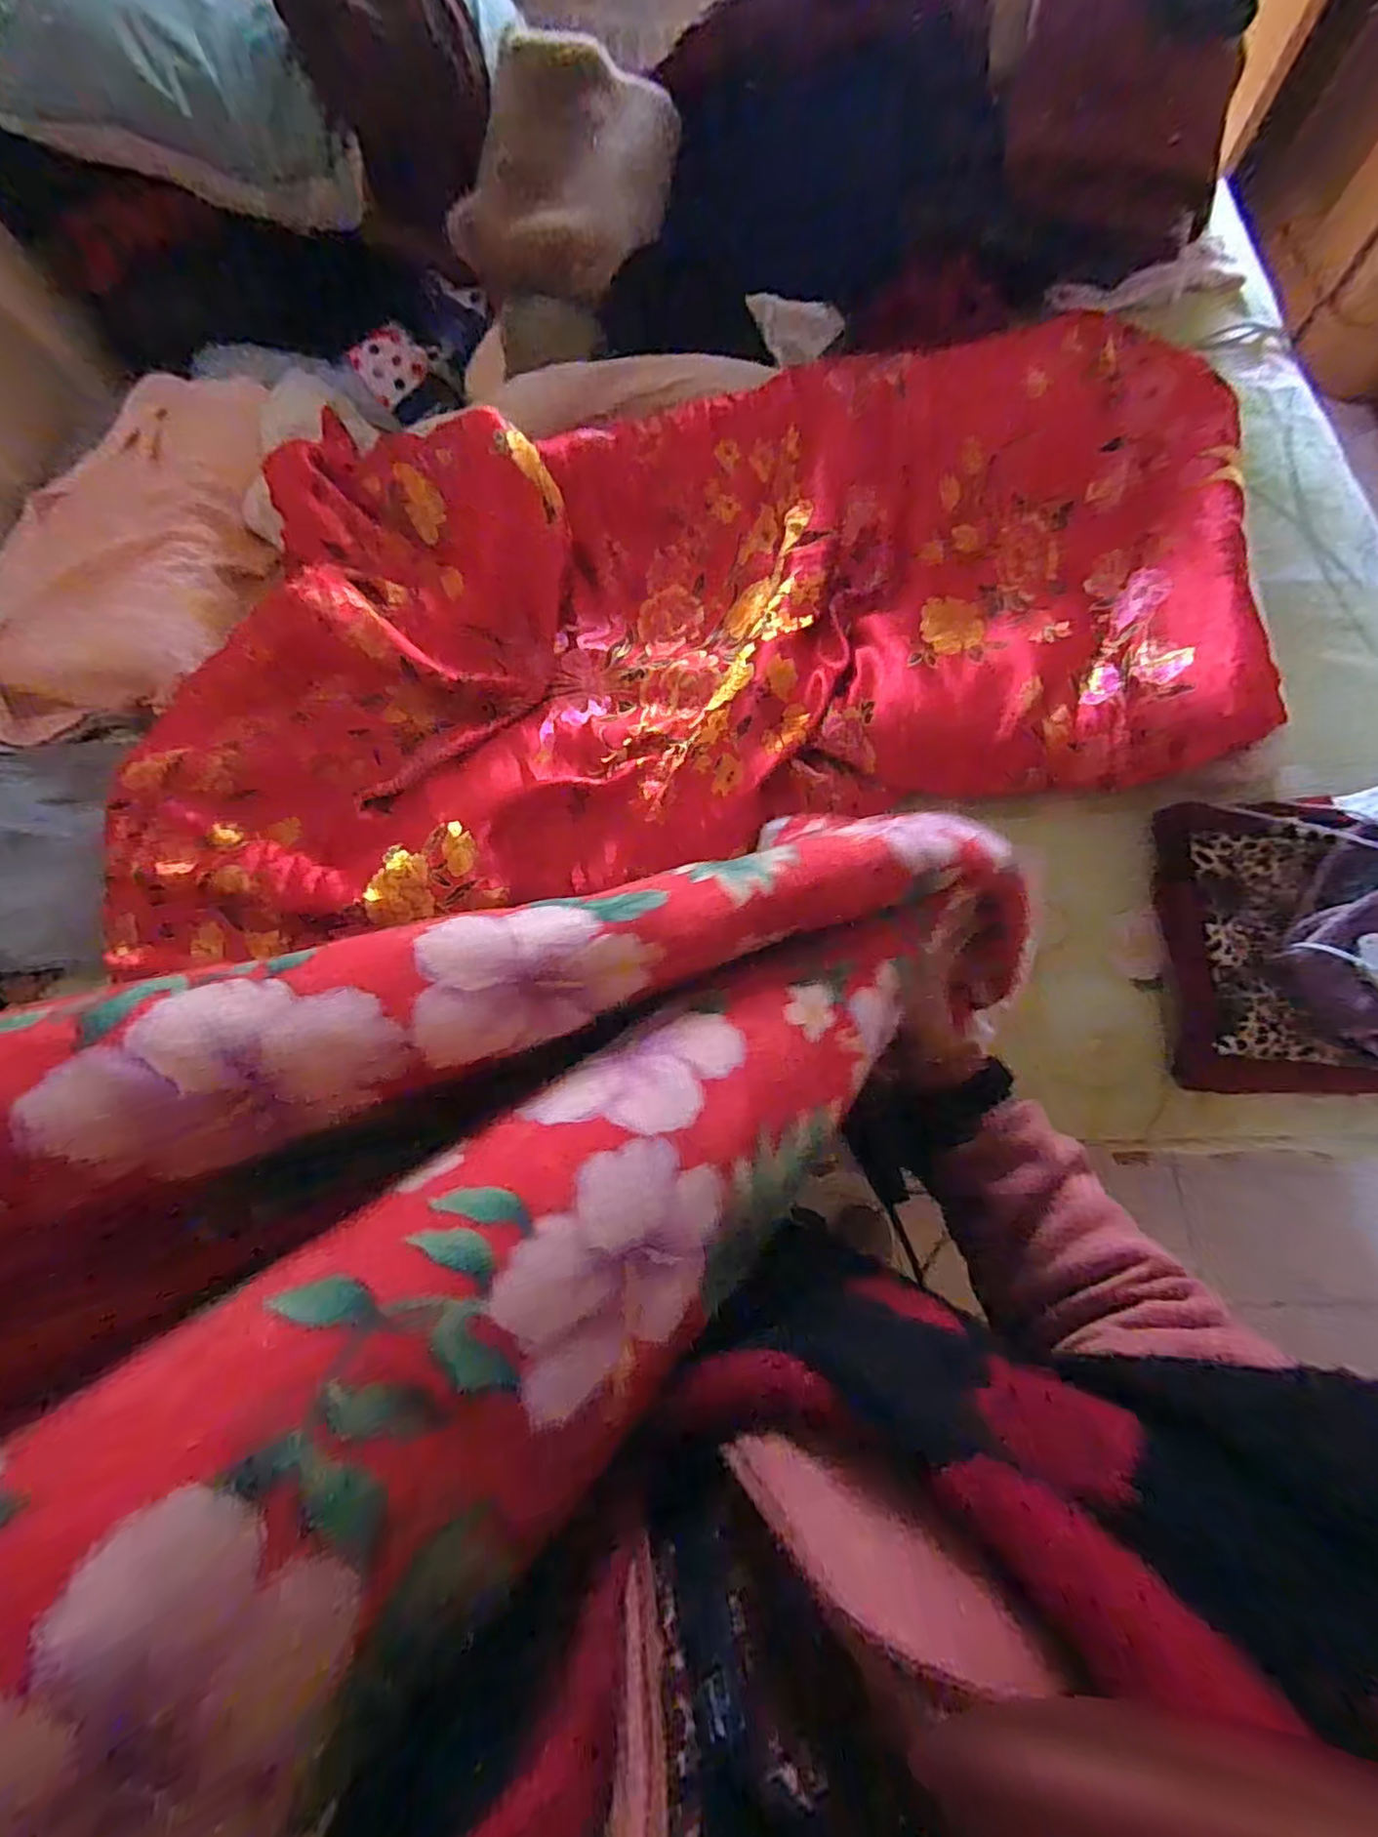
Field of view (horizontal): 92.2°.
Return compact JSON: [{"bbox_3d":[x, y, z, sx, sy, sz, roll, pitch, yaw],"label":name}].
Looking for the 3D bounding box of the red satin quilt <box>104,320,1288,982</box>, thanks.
[{"bbox_3d":[-0.013,-0.381,0.850,1.415,0.171,0.715,-9,71,-4],"label":"red satin quilt"}]

